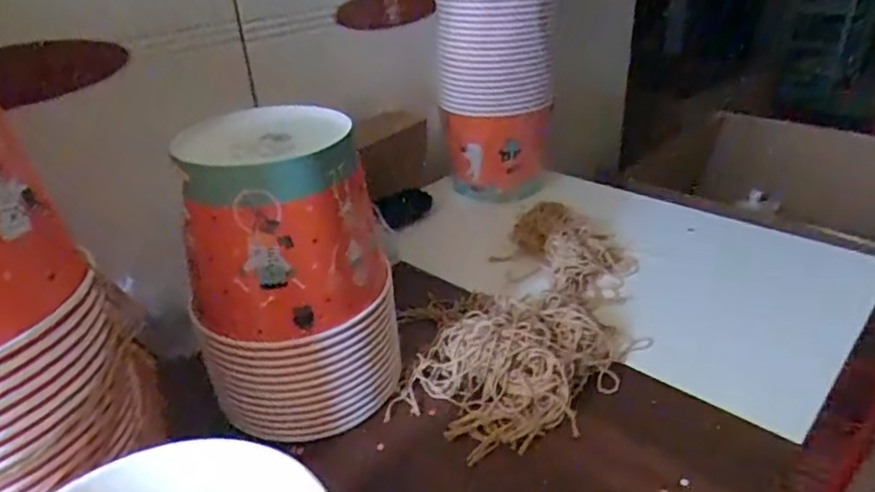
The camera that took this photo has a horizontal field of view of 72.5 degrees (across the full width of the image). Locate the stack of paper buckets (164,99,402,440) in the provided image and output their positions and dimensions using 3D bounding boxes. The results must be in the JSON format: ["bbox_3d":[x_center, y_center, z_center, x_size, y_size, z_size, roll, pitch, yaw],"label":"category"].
[{"bbox_3d":[-0.109,0.029,0.483,0.138,0.257,0.135,1,30,8],"label":"stack of paper buckets"}]

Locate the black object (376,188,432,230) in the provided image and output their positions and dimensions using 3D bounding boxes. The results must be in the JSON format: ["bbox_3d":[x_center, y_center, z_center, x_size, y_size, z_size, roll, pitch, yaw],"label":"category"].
[{"bbox_3d":[-0.043,-0.053,0.823,0.077,0.043,0.027,-19,33,-25],"label":"black object"}]

